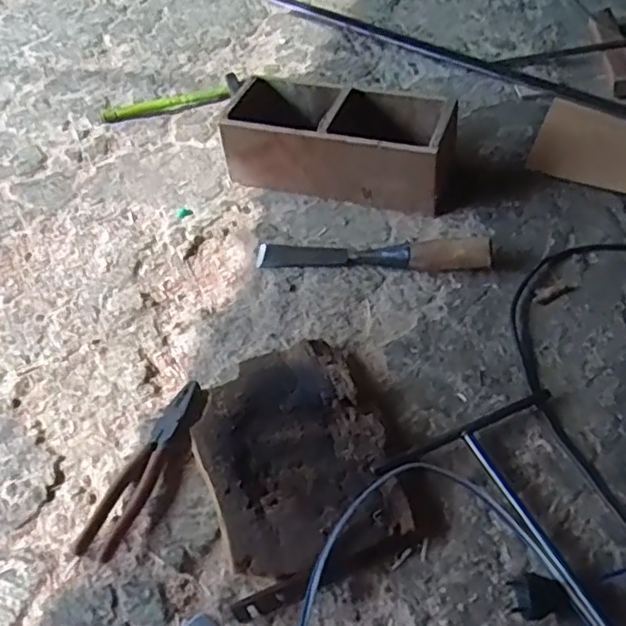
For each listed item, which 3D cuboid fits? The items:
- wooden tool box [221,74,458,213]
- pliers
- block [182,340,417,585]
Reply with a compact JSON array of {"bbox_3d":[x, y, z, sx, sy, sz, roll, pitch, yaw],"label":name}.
[{"bbox_3d":[0.039,-0.227,0.904,0.295,0.108,0.127,14,51,18],"label":"wooden tool box"},{"bbox_3d":[-0.166,0.146,0.651,0.044,0.027,0.185,16,52,20],"label":"pliers"},{"bbox_3d":[-0.016,0.133,0.636,0.172,0.040,0.225,-20,49,-11],"label":"block"}]

